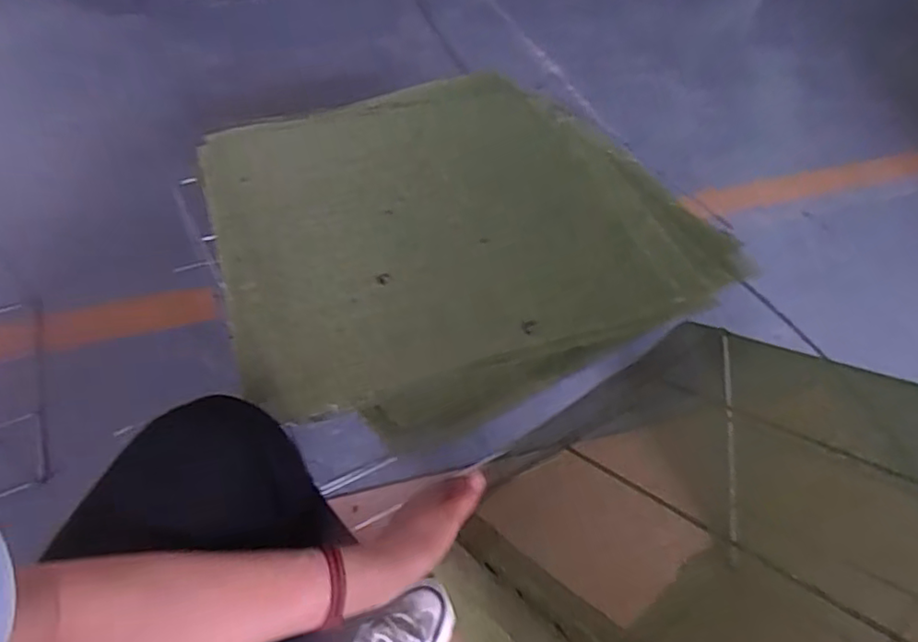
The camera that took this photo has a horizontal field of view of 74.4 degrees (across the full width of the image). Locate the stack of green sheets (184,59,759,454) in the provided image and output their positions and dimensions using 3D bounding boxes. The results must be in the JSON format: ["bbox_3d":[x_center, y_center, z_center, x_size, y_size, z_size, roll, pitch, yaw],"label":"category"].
[{"bbox_3d":[-0.028,-0.133,0.724,0.543,0.036,0.546,-19,53,-20],"label":"stack of green sheets"}]

